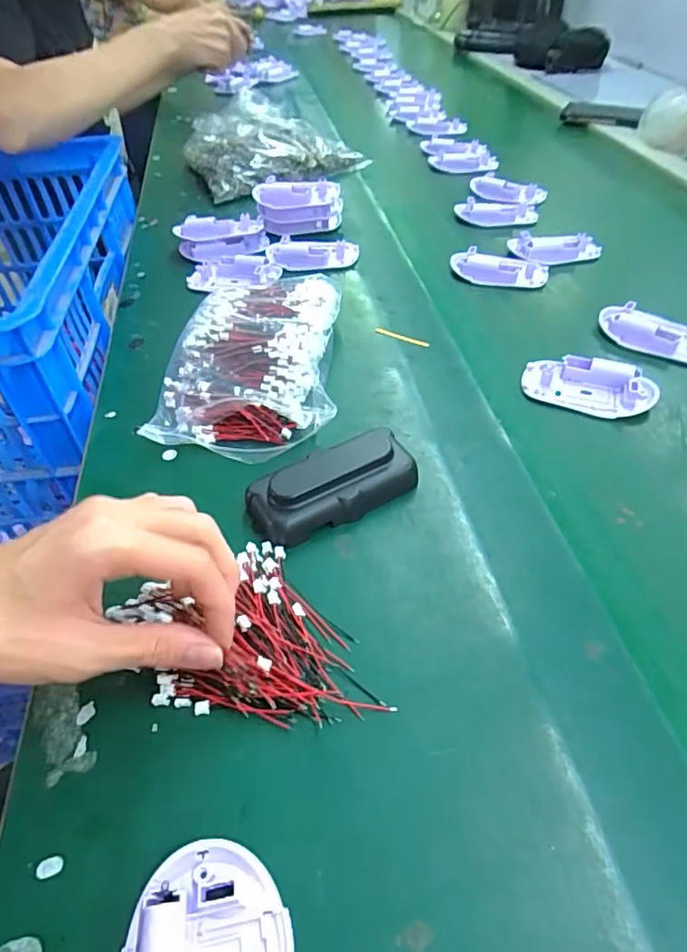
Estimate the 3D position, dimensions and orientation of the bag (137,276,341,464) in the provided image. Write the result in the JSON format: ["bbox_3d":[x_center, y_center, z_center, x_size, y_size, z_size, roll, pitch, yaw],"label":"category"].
[{"bbox_3d":[-0.074,-0.095,0.447,0.135,0.044,0.190,-1,47,3],"label":"bag"}]

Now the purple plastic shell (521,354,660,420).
[{"bbox_3d":[0.189,-0.071,0.432,0.095,0.019,0.046,20,51,21],"label":"purple plastic shell"}]

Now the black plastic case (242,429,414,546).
[{"bbox_3d":[-0.007,0.005,0.352,0.105,0.029,0.042,-20,49,-15],"label":"black plastic case"}]

